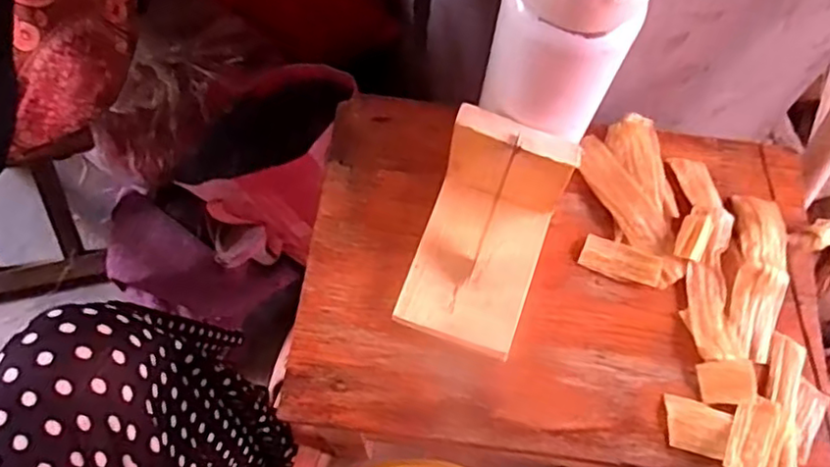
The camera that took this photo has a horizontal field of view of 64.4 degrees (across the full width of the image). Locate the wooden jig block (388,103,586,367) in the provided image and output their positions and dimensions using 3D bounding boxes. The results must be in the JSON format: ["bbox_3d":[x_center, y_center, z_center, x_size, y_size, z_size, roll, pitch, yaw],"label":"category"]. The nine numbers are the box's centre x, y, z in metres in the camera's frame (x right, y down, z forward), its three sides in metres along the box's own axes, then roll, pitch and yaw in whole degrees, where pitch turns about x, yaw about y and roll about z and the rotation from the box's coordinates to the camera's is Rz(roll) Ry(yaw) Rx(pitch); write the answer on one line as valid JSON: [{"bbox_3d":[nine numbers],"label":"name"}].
[{"bbox_3d":[0.042,0.001,0.403,0.076,0.072,0.120,19,68,8],"label":"wooden jig block"}]

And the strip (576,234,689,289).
[{"bbox_3d":[0.146,0.021,0.443,0.066,0.008,0.024,19,68,7],"label":"strip"}]

